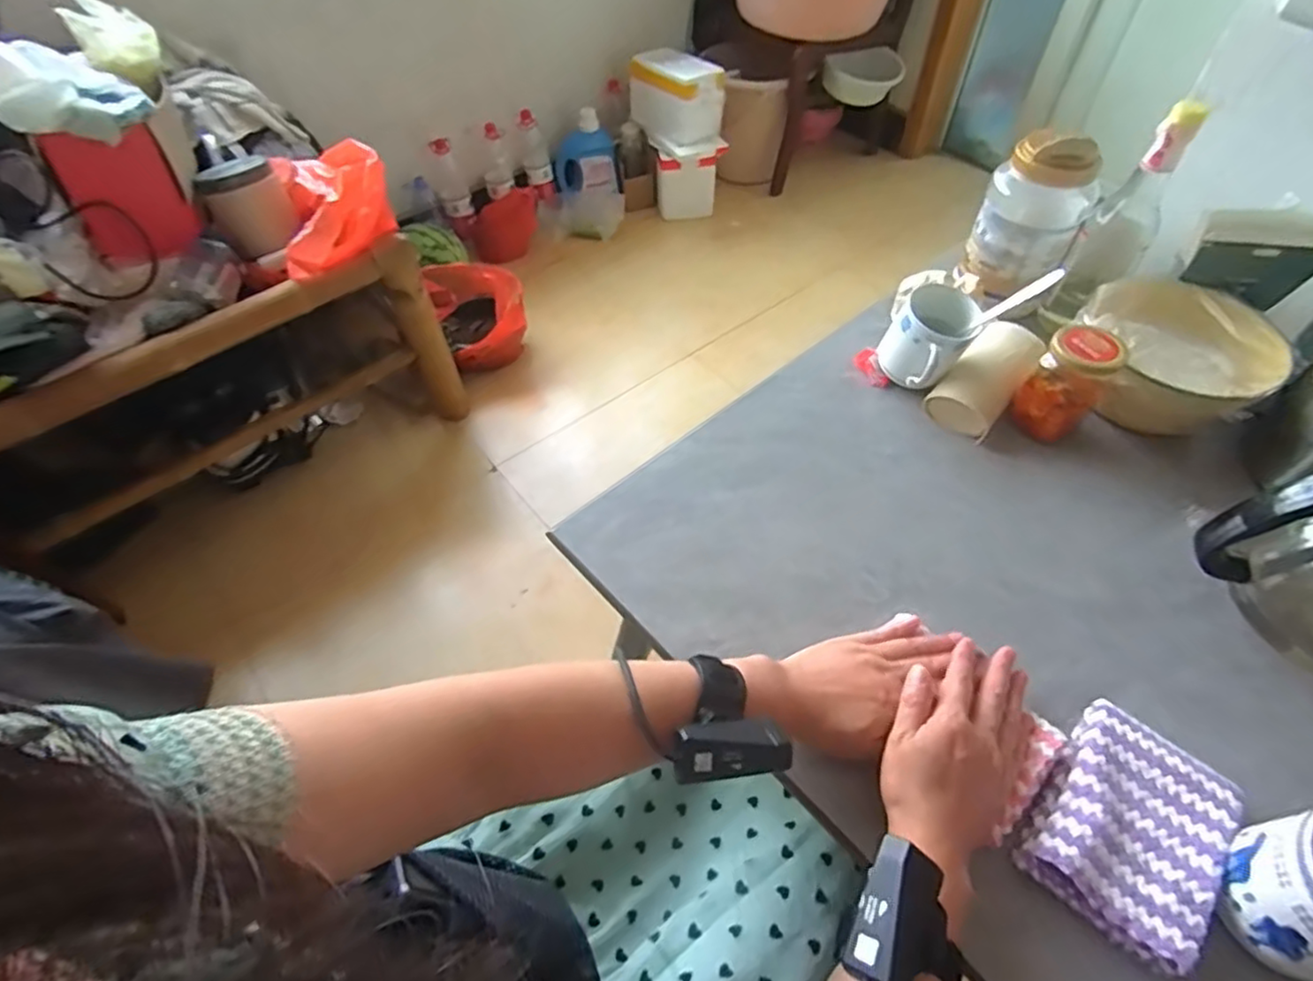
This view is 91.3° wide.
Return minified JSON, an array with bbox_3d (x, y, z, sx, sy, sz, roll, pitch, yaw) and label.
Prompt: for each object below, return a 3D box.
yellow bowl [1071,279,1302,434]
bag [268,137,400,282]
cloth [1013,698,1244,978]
[{"bbox_3d":[0.513,-0.136,0.652,0.162,0.090,0.163,-1,53,1],"label":"yellow bowl"},{"bbox_3d":[-0.577,-0.516,1.149,0.189,0.137,0.221,-13,54,-8],"label":"bag"},{"bbox_3d":[0.320,0.226,0.435,0.093,0.035,0.140,33,61,24],"label":"cloth"}]

